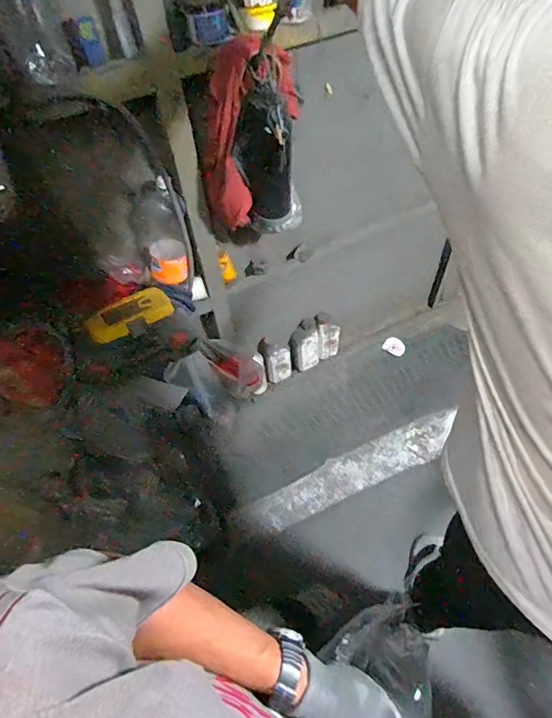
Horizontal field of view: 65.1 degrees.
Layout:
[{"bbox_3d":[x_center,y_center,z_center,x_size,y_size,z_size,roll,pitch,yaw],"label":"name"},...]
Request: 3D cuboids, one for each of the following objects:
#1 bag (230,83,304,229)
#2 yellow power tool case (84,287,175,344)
[{"bbox_3d":[-0.012,-0.410,0.927,0.104,0.329,0.132,19,57,15],"label":"bag"},{"bbox_3d":[-0.339,-0.104,0.993,0.190,0.049,0.092,-32,59,-19],"label":"yellow power tool case"}]

